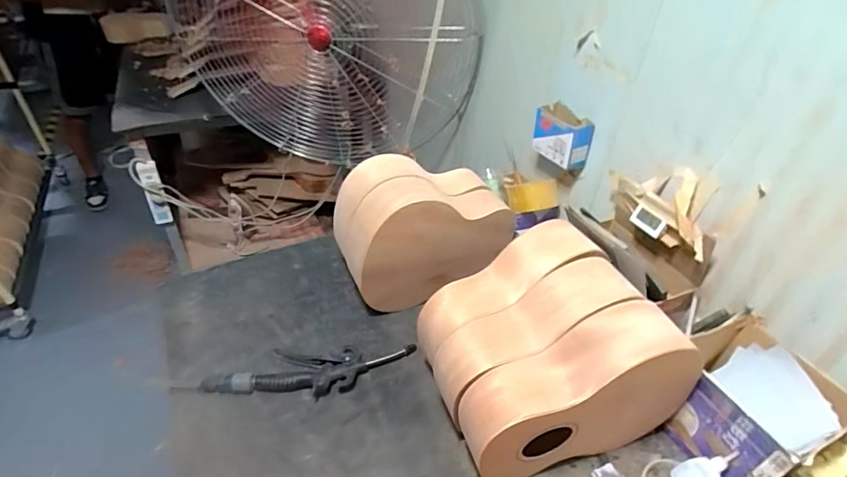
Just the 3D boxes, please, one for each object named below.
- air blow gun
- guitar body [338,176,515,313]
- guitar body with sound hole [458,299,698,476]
[{"bbox_3d":[-0.172,0.202,0.710,0.315,0.028,0.079,-1,39,-7],"label":"air blow gun"},{"bbox_3d":[0.010,0.012,0.807,0.295,0.238,0.103,-14,43,-22],"label":"guitar body"},{"bbox_3d":[0.189,0.202,0.580,0.295,0.230,0.084,-8,41,-15],"label":"guitar body with sound hole"}]

